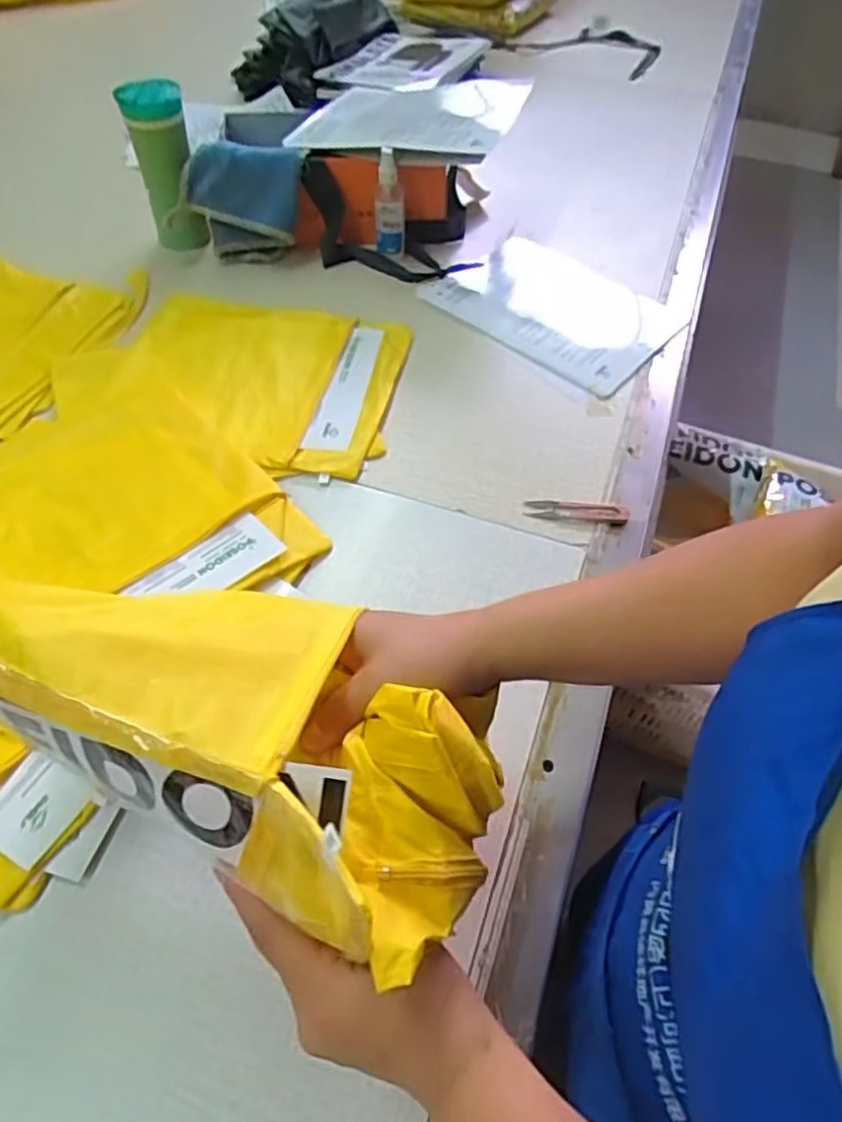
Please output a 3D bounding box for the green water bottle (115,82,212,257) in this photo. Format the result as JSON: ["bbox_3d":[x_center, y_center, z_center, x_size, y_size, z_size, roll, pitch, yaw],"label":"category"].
[{"bbox_3d":[-0.323,-0.492,0.882,0.075,0.181,0.064,-14,57,-10],"label":"green water bottle"}]

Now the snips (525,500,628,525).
[{"bbox_3d":[0.159,-0.052,0.698,0.103,0.007,0.025,5,54,2],"label":"snips"}]

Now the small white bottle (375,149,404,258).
[{"bbox_3d":[-0.042,-0.469,0.912,0.038,0.144,0.033,-1,56,-1],"label":"small white bottle"}]

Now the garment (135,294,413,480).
[{"bbox_3d":[-0.184,-0.210,0.795,0.306,0.019,0.262,7,56,5],"label":"garment"}]

